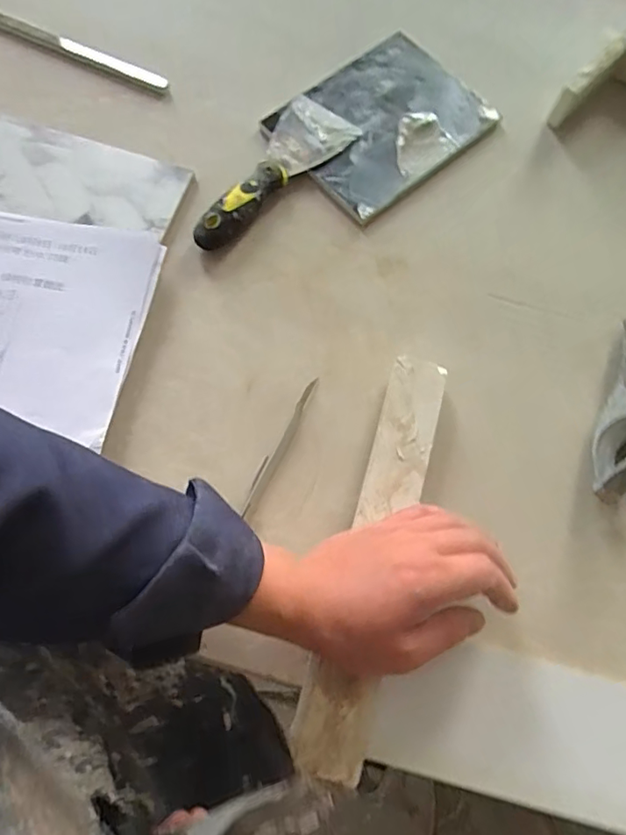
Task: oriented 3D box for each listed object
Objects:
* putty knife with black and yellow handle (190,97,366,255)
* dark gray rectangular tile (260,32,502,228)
[{"bbox_3d":[-0.046,-0.229,0.502,0.181,0.026,0.066,-42,78,-14],"label":"putty knife with black and yellow handle"},{"bbox_3d":[0.069,-0.283,0.520,0.185,0.015,0.141,-40,85,-13],"label":"dark gray rectangular tile"}]

